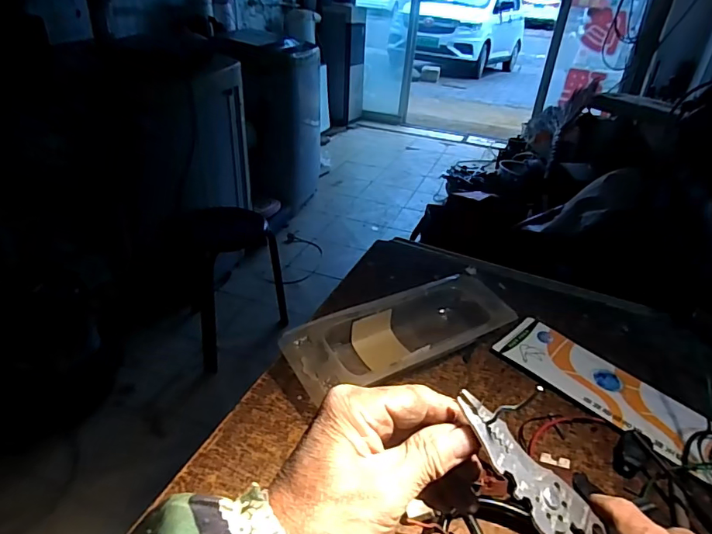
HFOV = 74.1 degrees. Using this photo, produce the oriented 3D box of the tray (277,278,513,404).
[{"bbox_3d":[0.049,0.068,0.488,0.245,0.042,0.092,-17,38,-31],"label":"tray"}]

